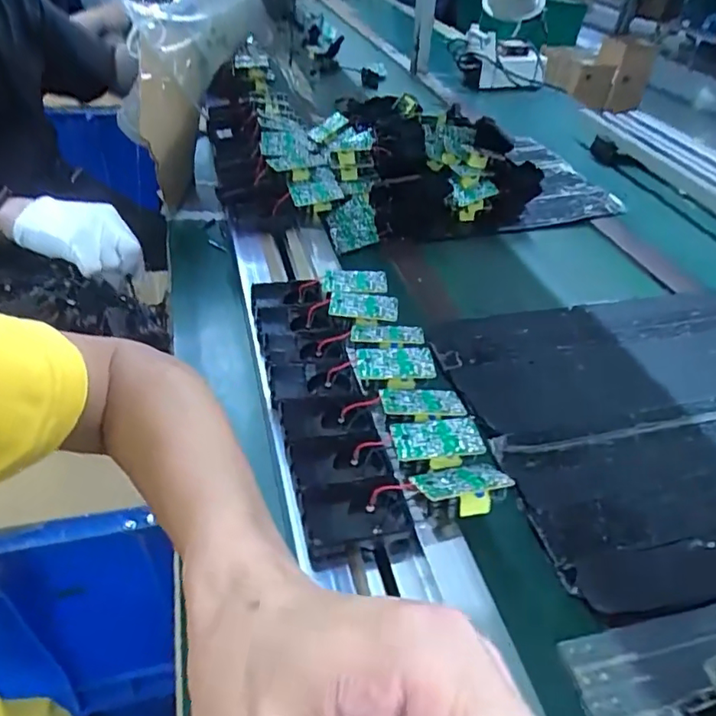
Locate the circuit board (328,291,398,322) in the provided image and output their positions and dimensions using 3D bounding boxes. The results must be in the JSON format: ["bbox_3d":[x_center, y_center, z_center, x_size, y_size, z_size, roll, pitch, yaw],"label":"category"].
[{"bbox_3d":[0.006,-0.049,0.523,0.063,0.006,0.033,8,49,3],"label":"circuit board"}]

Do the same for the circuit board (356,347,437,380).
[{"bbox_3d":[0.031,0.003,0.466,0.063,0.006,0.032,1,40,-6],"label":"circuit board"}]

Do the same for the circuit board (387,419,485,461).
[{"bbox_3d":[0.058,0.060,0.408,0.064,0.011,0.034,1,40,-6],"label":"circuit board"}]

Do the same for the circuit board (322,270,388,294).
[{"bbox_3d":[-0.003,-0.076,0.554,0.063,0.010,0.036,-3,44,-6],"label":"circuit board"}]

